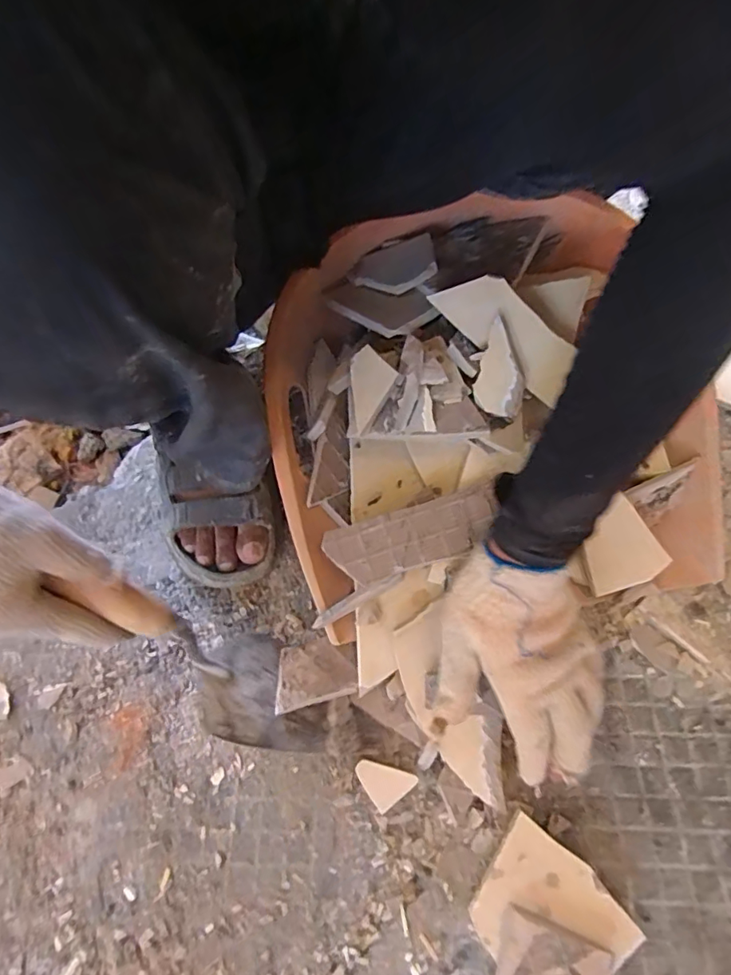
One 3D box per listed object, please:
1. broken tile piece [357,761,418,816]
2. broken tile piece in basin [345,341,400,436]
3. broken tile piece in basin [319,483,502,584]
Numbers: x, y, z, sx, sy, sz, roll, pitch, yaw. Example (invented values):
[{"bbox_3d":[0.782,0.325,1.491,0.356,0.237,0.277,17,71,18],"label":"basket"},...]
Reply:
[{"bbox_3d":[0.016,0.238,0.418,0.038,0.011,0.040,-35,67,-13],"label":"broken tile piece"},{"bbox_3d":[-0.006,-0.081,0.426,0.046,0.004,0.067,40,101,25],"label":"broken tile piece in basin"},{"bbox_3d":[0.039,0.042,0.433,0.148,0.006,0.054,-19,64,7],"label":"broken tile piece in basin"}]

